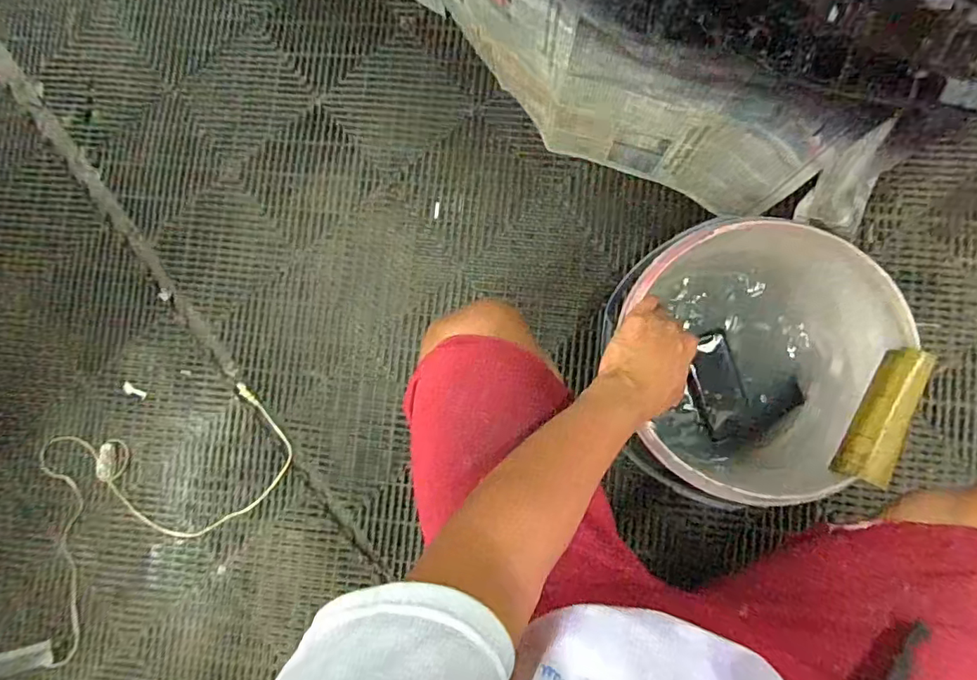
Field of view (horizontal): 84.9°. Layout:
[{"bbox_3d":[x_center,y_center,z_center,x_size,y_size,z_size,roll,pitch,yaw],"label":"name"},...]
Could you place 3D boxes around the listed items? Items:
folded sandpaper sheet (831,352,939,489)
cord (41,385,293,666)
[{"bbox_3d":[0.402,0.077,0.544,0.043,0.032,0.139,22,87,6],"label":"folded sandpaper sheet"},{"bbox_3d":[-0.586,0.246,0.925,0.473,0.029,0.292,-33,82,2],"label":"cord"}]

